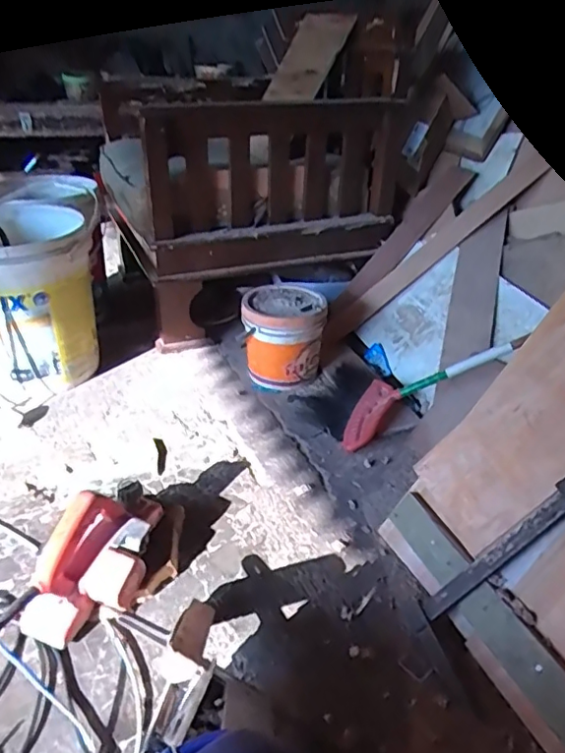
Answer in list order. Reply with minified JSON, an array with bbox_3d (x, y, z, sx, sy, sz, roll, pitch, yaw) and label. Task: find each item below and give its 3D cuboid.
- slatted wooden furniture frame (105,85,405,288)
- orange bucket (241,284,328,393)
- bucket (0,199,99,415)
[{"bbox_3d":[-0.030,-0.487,1.476,0.742,0.424,0.094,-12,35,-20],"label":"slatted wooden furniture frame"},{"bbox_3d":[0.006,-0.099,1.421,0.198,0.200,0.185,7,33,9],"label":"orange bucket"},{"bbox_3d":[-0.619,-0.192,1.410,0.326,0.380,0.378,-15,36,-24],"label":"bucket"}]

